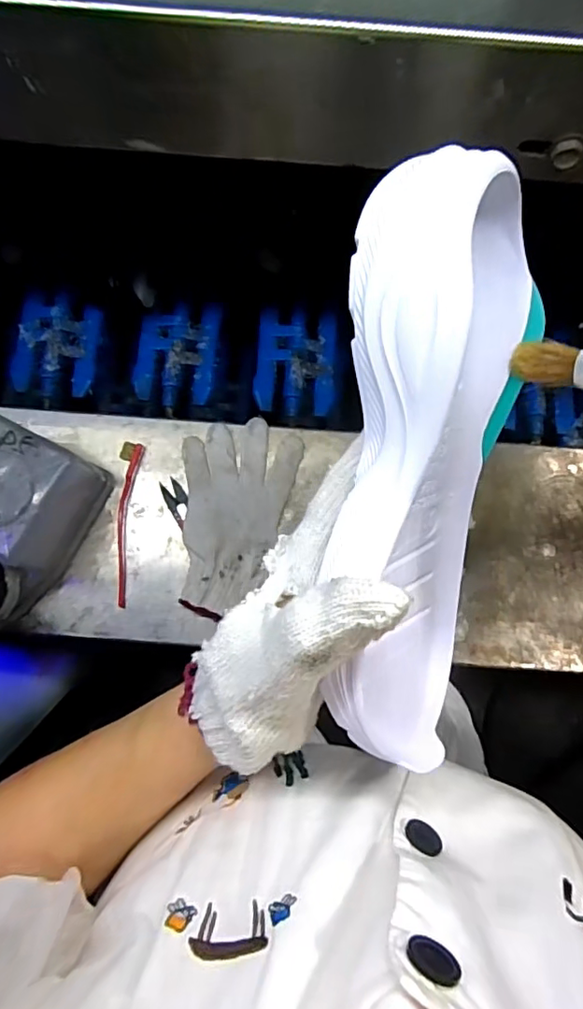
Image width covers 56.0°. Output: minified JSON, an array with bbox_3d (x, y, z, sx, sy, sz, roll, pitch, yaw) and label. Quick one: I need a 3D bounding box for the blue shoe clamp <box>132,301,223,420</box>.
[{"bbox_3d":[-0.134,-0.175,0.637,0.091,0.021,0.132,5,81,-1],"label":"blue shoe clamp"}]

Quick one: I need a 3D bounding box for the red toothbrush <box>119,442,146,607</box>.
[{"bbox_3d":[-0.167,0.019,0.562,0.021,0.012,0.166,1,81,-1],"label":"red toothbrush"}]

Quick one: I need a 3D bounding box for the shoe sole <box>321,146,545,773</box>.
[{"bbox_3d":[0.052,-0.006,0.220,0.053,0.096,0.225,11,105,27],"label":"shoe sole"}]

